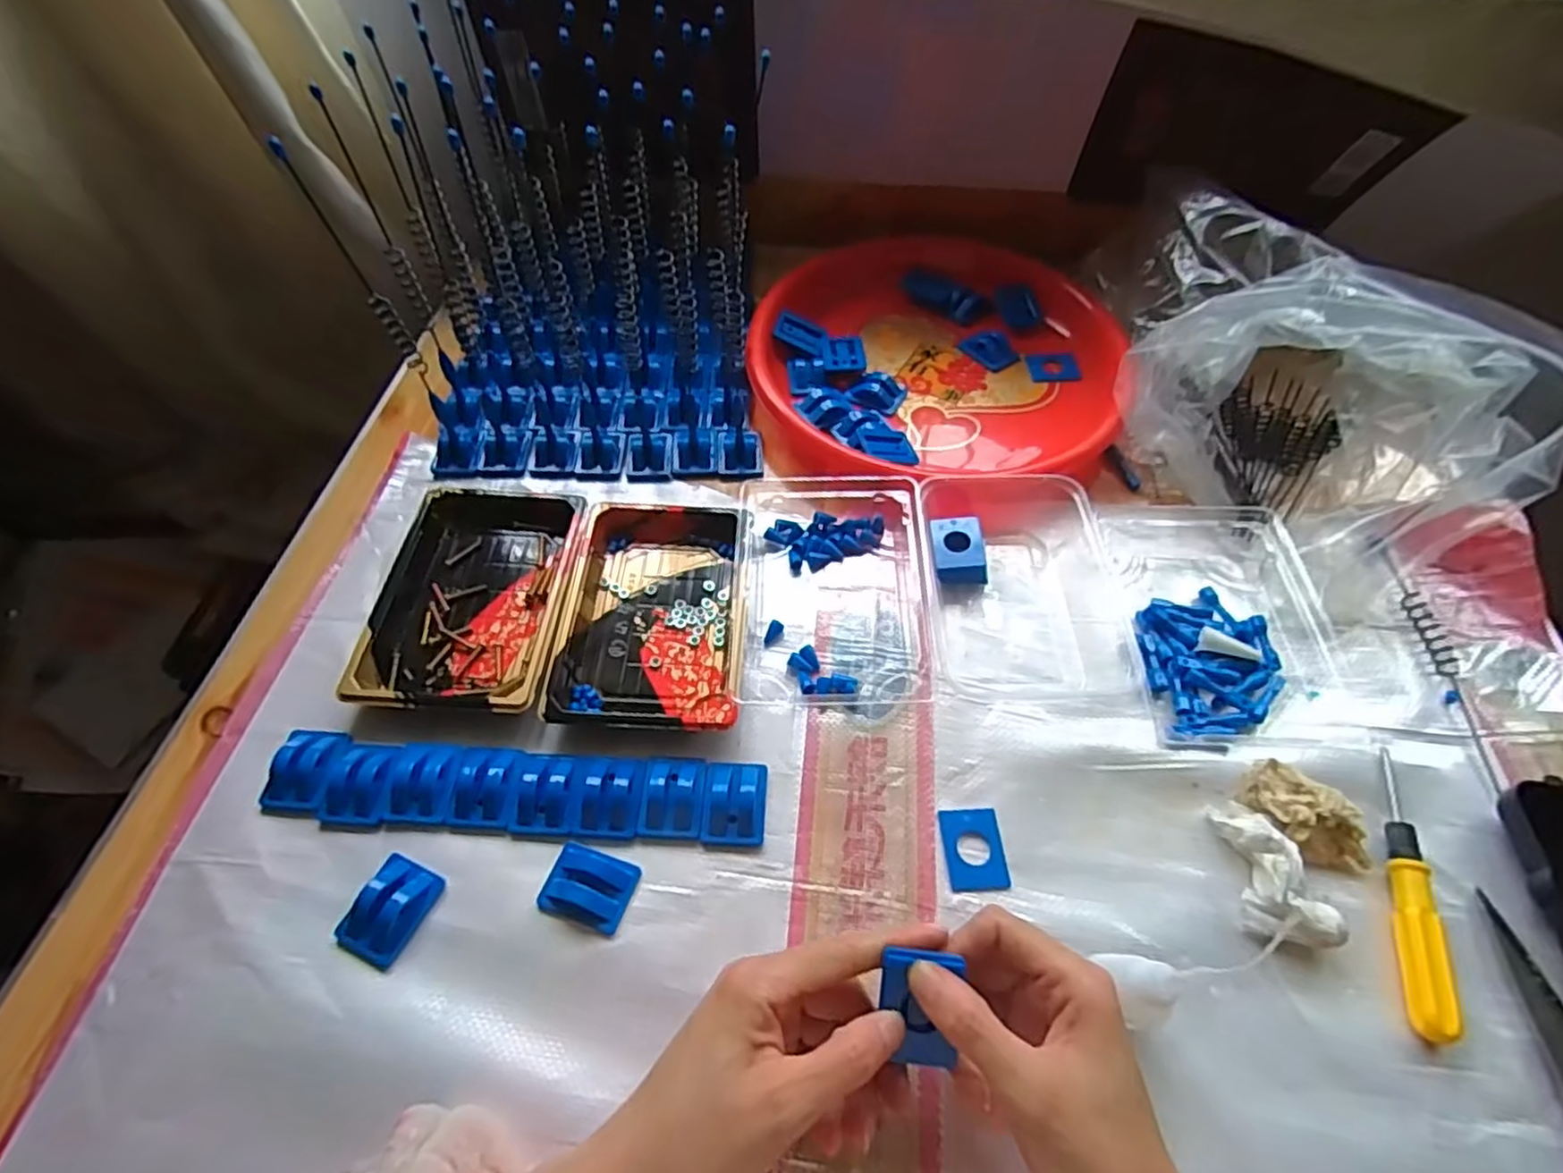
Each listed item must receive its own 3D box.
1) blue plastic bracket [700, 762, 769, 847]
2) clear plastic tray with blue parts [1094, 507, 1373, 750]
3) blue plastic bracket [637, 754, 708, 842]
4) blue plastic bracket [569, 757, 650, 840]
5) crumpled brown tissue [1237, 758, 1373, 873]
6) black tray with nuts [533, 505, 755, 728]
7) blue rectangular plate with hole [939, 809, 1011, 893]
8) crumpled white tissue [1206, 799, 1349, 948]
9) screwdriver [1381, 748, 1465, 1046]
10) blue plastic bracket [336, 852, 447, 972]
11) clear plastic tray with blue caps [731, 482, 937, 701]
[{"bbox_3d":[-0.025,0.117,0.392,0.033,0.015,0.045,3,56,1],"label":"blue plastic bracket"},{"bbox_3d":[0.287,0.012,0.457,0.129,0.031,0.185,0,56,-1],"label":"clear plastic tray with blue parts"},{"bbox_3d":[-0.059,0.114,0.393,0.034,0.014,0.045,5,56,3],"label":"blue plastic bracket"},{"bbox_3d":[-0.093,0.114,0.392,0.035,0.013,0.044,4,56,2],"label":"blue plastic bracket"},{"bbox_3d":[0.280,0.124,0.380,0.036,0.023,0.067,-30,61,-20],"label":"crumpled brown tissue"},{"bbox_3d":[-0.079,0.014,0.453,0.110,0.028,0.166,2,56,1],"label":"black tray with nuts"},{"bbox_3d":[0.104,0.140,0.384,0.032,0.004,0.042,-2,56,-2],"label":"blue rectangular plate with hole"},{"bbox_3d":[0.253,0.145,0.367,0.037,0.028,0.070,1,56,0],"label":"crumpled white tissue"},{"bbox_3d":[0.323,0.151,0.368,0.014,0.018,0.144,15,57,10],"label":"screwdriver"},{"bbox_3d":[-0.197,0.161,0.358,0.033,0.014,0.046,19,57,12],"label":"blue plastic bracket"},{"bbox_3d":[0.032,-0.010,0.469,0.120,0.032,0.172,0,56,-1],"label":"clear plastic tray with blue caps"}]

